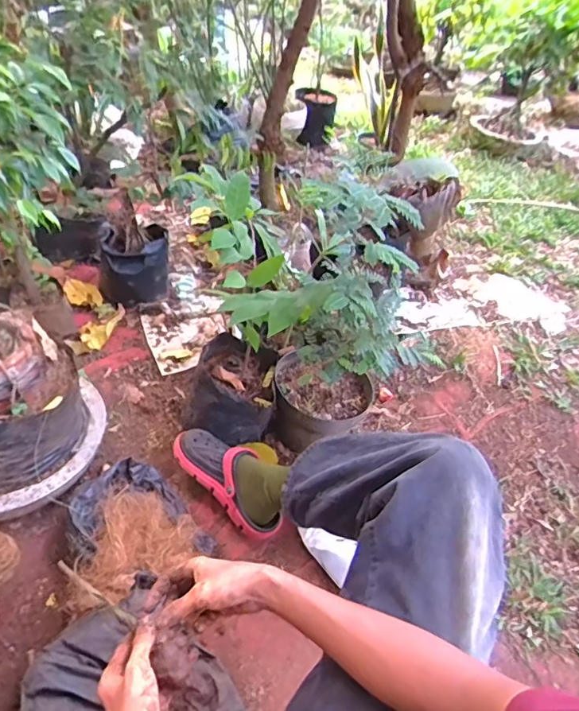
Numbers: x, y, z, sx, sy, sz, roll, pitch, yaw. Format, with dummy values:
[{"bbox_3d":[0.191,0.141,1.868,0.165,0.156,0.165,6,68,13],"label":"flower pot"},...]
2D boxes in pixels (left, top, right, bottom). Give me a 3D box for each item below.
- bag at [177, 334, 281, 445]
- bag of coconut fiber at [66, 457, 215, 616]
[{"bbox_3d":[-0.123,0.086,1.098,0.203,0.164,0.184,16,42,12],"label":"bag"},{"bbox_3d":[-0.277,0.301,0.864,0.234,0.092,0.219,-26,51,-31],"label":"bag of coconut fiber"}]

